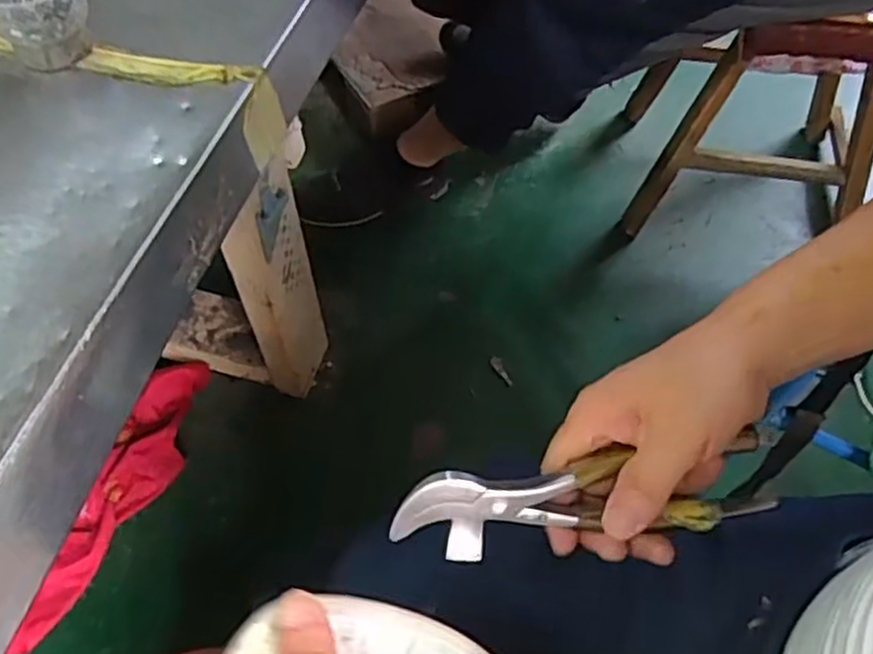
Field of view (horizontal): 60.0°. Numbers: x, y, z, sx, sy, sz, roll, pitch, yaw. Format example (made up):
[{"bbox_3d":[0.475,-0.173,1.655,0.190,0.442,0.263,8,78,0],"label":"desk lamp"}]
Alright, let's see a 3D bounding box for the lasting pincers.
[{"bbox_3d":[0.076,0.087,0.381,0.193,0.032,0.041,-1,56,-5],"label":"lasting pincers"}]

